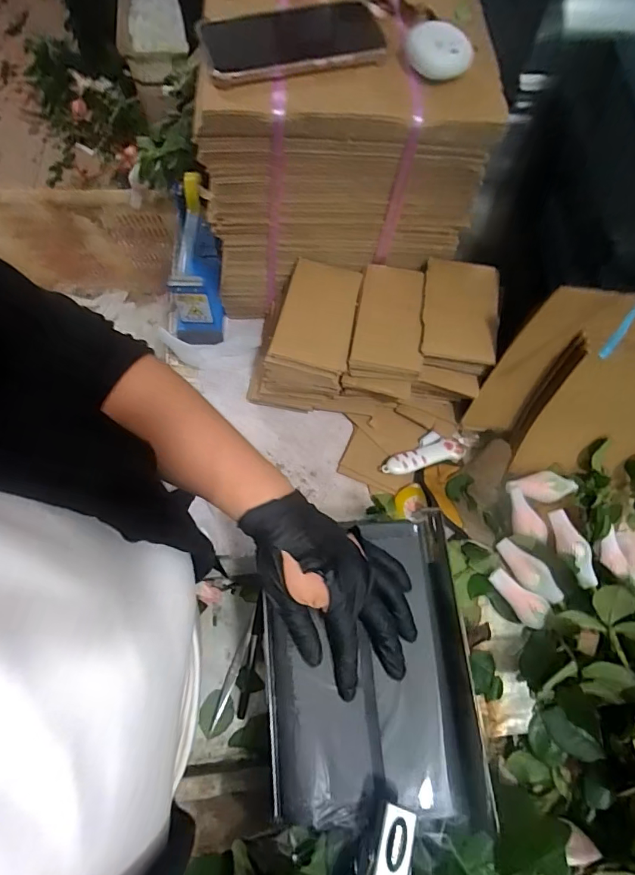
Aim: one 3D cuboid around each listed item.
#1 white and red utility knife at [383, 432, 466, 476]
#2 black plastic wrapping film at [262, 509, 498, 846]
[{"bbox_3d":[0.135,0.019,0.581,0.116,0.017,0.041,-18,71,-9],"label":"white and red utility knife"},{"bbox_3d":[0.041,0.178,0.360,0.158,0.024,0.221,-2,69,-4],"label":"black plastic wrapping film"}]

